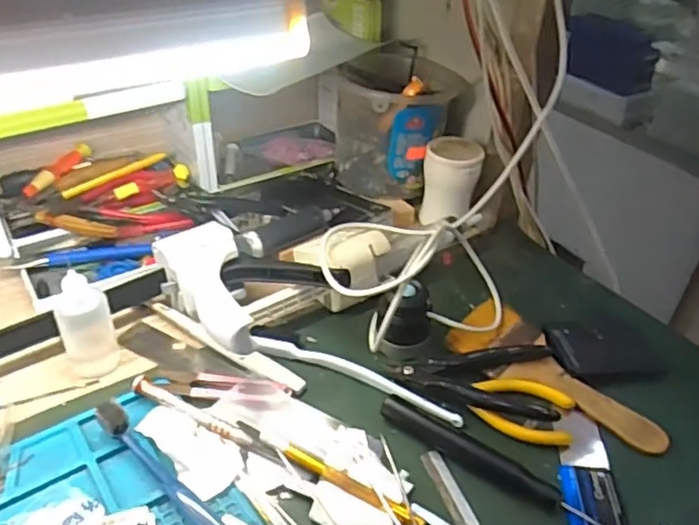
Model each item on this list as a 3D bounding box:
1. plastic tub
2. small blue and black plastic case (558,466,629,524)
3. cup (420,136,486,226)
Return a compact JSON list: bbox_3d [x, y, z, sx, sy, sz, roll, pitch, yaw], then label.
[{"bbox_3d":[0.047,-0.142,0.639,0.118,0.117,0.121,11,36,11],"label":"plastic tub"},{"bbox_3d":[0.150,0.148,0.379,0.035,0.004,0.055,5,36,3],"label":"small blue and black plastic case"},{"bbox_3d":[0.099,-0.077,0.606,0.054,0.079,0.047,9,36,9],"label":"cup"}]

